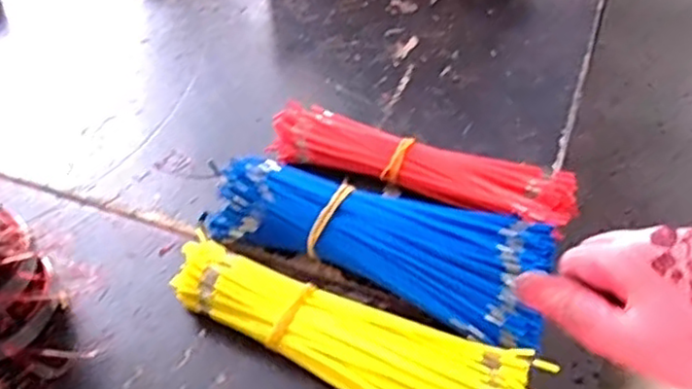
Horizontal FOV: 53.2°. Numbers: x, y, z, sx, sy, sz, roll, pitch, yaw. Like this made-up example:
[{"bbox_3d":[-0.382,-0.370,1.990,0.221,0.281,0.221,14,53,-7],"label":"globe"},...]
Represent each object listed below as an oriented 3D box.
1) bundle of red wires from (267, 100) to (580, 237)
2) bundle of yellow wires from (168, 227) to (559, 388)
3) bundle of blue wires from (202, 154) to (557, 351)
[{"bbox_3d":[0.058,-0.024,0.549,0.242,0.024,0.069,16,50,19],"label":"bundle of red wires"},{"bbox_3d":[0.002,0.084,0.442,0.239,0.031,0.073,22,52,23],"label":"bundle of yellow wires"},{"bbox_3d":[0.024,0.025,0.490,0.237,0.042,0.093,17,50,20],"label":"bundle of blue wires"}]

